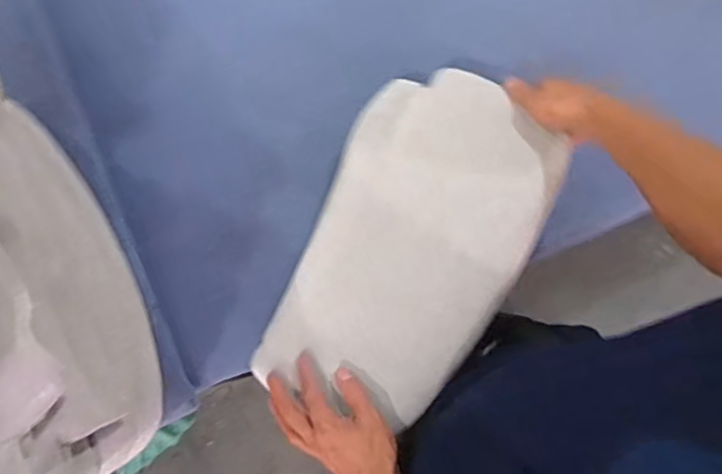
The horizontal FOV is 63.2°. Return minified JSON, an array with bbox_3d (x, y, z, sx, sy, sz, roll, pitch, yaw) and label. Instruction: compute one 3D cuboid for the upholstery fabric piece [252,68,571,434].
[{"bbox_3d":[0.062,0.006,0.669,0.234,0.059,0.409,26,80,5],"label":"upholstery fabric piece"}]

